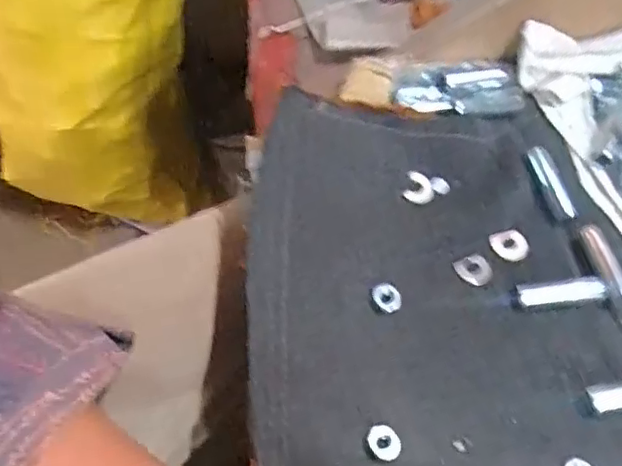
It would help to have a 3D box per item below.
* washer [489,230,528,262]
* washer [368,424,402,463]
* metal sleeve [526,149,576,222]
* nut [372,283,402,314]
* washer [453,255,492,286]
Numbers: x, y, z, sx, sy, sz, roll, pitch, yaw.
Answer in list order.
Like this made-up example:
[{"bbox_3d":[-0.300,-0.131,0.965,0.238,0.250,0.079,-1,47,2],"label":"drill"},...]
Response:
[{"bbox_3d":[0.110,0.007,0.323,0.019,0.004,0.018,0,61,1],"label":"washer"},{"bbox_3d":[0.034,0.096,0.268,0.014,0.004,0.016,-17,62,-9],"label":"washer"},{"bbox_3d":[0.135,-0.028,0.330,0.011,0.009,0.043,-15,62,-7],"label":"metal sleeve"},{"bbox_3d":[0.039,0.034,0.304,0.015,0.004,0.015,0,61,1],"label":"nut"},{"bbox_3d":[0.088,0.019,0.314,0.018,0.004,0.017,0,61,1],"label":"washer"}]

